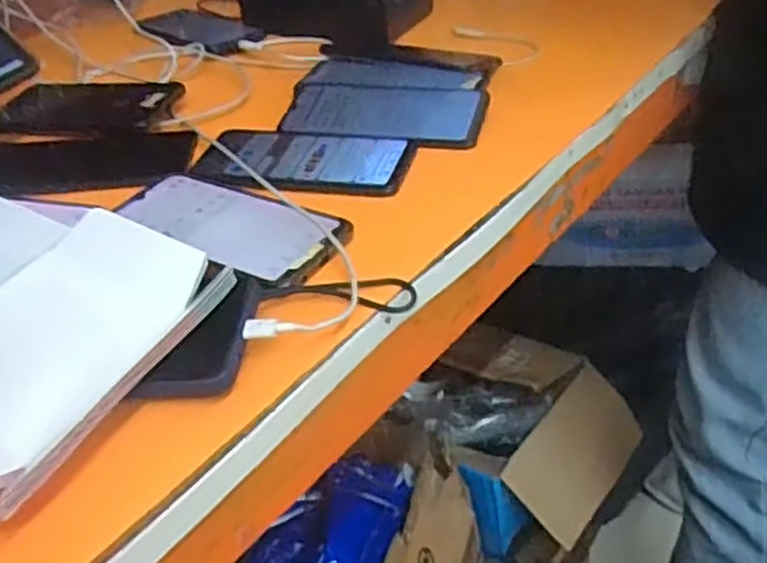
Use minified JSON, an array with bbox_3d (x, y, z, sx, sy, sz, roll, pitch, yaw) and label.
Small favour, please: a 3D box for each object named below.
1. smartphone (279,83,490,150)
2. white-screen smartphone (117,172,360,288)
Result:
[{"bbox_3d":[-0.002,-0.140,0.634,0.169,0.008,0.093,6,39,15],"label":"smartphone"},{"bbox_3d":[-0.107,-0.040,0.521,0.166,0.008,0.071,19,44,29],"label":"white-screen smartphone"}]

